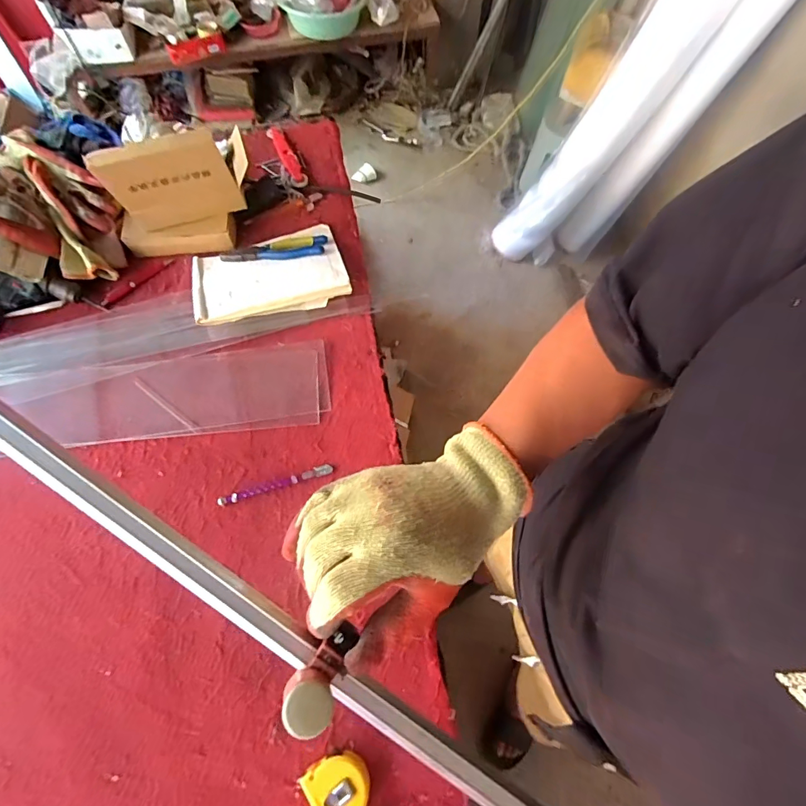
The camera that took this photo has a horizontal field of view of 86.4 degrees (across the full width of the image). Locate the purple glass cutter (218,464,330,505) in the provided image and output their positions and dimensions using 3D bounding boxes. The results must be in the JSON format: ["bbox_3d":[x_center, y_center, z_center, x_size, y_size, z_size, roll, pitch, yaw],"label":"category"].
[{"bbox_3d":[-0.187,0.121,0.636,0.167,0.010,0.016,-15,69,-8],"label":"purple glass cutter"}]

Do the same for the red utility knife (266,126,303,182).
[{"bbox_3d":[-0.242,-0.515,0.884,0.030,0.019,0.181,-24,70,-11],"label":"red utility knife"}]

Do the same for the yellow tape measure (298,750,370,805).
[{"bbox_3d":[-0.072,0.444,0.496,0.067,0.033,0.073,-32,72,-13],"label":"yellow tape measure"}]

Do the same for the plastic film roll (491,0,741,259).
[{"bbox_3d":[0.728,-1.018,1.423,0.206,1.209,0.198,17,47,-20],"label":"plastic film roll"}]

